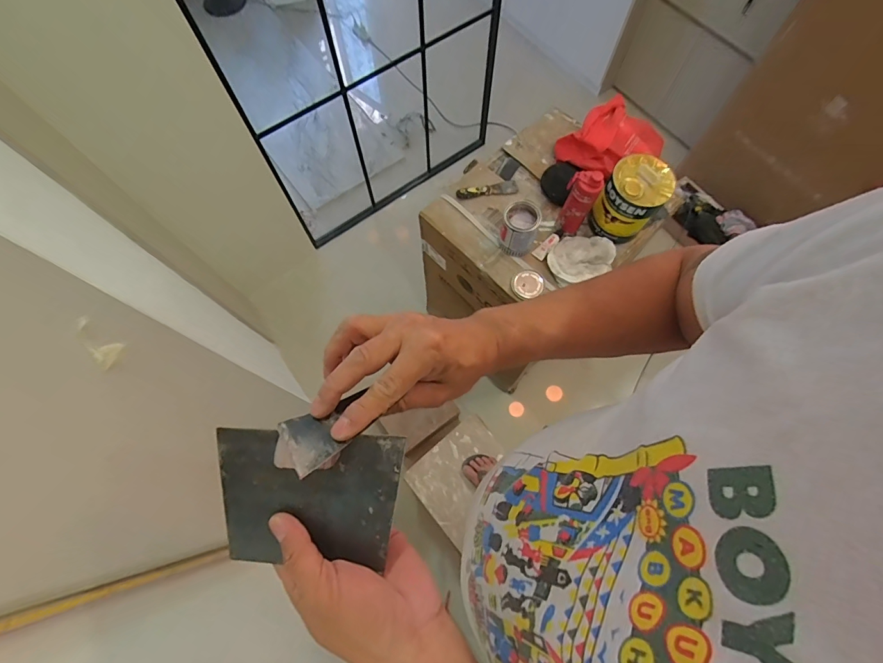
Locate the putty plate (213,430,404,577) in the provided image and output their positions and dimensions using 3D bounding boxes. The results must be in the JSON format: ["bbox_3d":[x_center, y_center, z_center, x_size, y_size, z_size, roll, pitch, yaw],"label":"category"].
[{"bbox_3d":[-0.096,0.120,0.293,0.134,0.006,0.094,1,91,8],"label":"putty plate"}]

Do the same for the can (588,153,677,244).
[{"bbox_3d":[0.518,-0.362,1.113,0.144,0.165,0.156,0,70,0],"label":"can"}]

